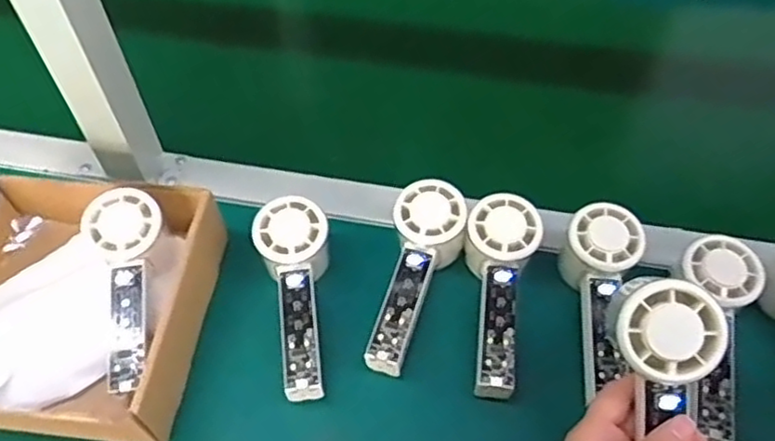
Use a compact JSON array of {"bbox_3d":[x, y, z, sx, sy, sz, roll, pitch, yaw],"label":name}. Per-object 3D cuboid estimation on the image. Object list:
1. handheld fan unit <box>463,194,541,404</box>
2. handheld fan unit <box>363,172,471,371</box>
[{"bbox_3d":[0.087,0.058,0.521,0.056,0.055,0.155,5,71,4],"label":"handheld fan unit"},{"bbox_3d":[0.020,0.044,0.527,0.058,0.045,0.154,17,71,11],"label":"handheld fan unit"}]

